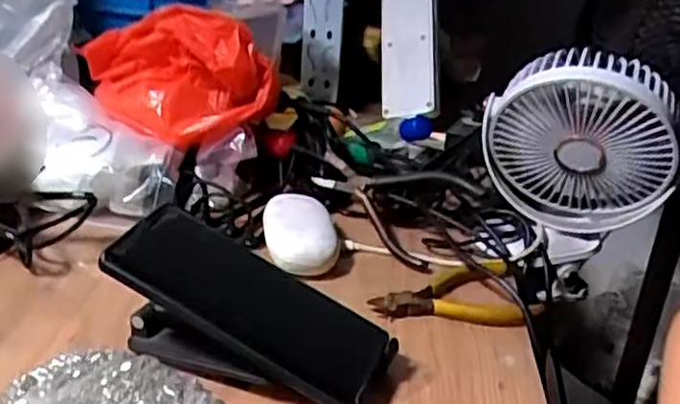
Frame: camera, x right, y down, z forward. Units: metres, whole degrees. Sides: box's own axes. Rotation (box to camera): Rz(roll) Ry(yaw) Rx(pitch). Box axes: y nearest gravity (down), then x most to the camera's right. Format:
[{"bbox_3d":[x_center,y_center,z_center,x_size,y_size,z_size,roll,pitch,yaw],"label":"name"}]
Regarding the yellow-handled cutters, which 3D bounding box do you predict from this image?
[{"bbox_3d":[0.079,0.065,0.529,0.117,0.017,0.084,0,25,-13],"label":"yellow-handled cutters"}]

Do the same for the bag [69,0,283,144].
[{"bbox_3d":[-0.153,-0.127,0.669,0.185,0.104,0.103,4,24,-4],"label":"bag"}]

